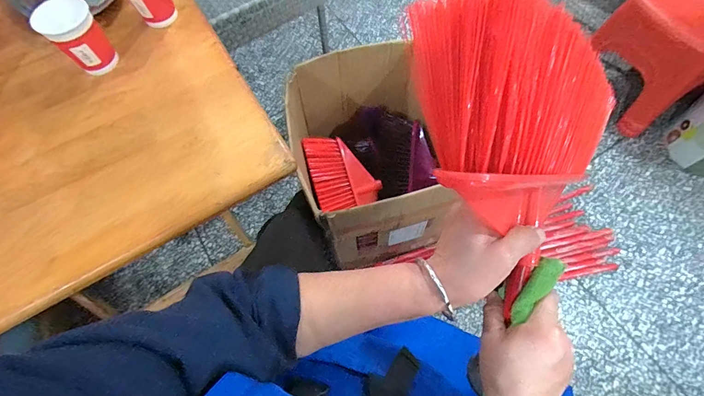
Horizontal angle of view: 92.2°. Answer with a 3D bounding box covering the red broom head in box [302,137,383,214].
[{"bbox_3d":[-0.041,-0.081,0.927,0.158,0.050,0.193,-24,102,-9],"label":"red broom head in box"}]

